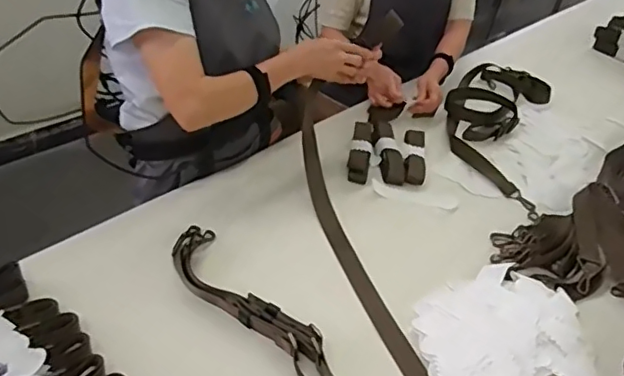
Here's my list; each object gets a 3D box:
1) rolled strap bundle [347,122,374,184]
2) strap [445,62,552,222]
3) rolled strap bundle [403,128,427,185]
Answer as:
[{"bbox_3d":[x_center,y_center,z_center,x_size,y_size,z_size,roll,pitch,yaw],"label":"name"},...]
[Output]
[{"bbox_3d":[0.101,-0.076,1.187,0.049,0.032,0.197,10,36,4],"label":"rolled strap bundle"},{"bbox_3d":[0.447,-0.166,1.380,0.244,0.039,0.634,18,38,14],"label":"strap"},{"bbox_3d":[0.218,-0.069,1.200,0.044,0.027,0.184,10,36,3],"label":"rolled strap bundle"}]

